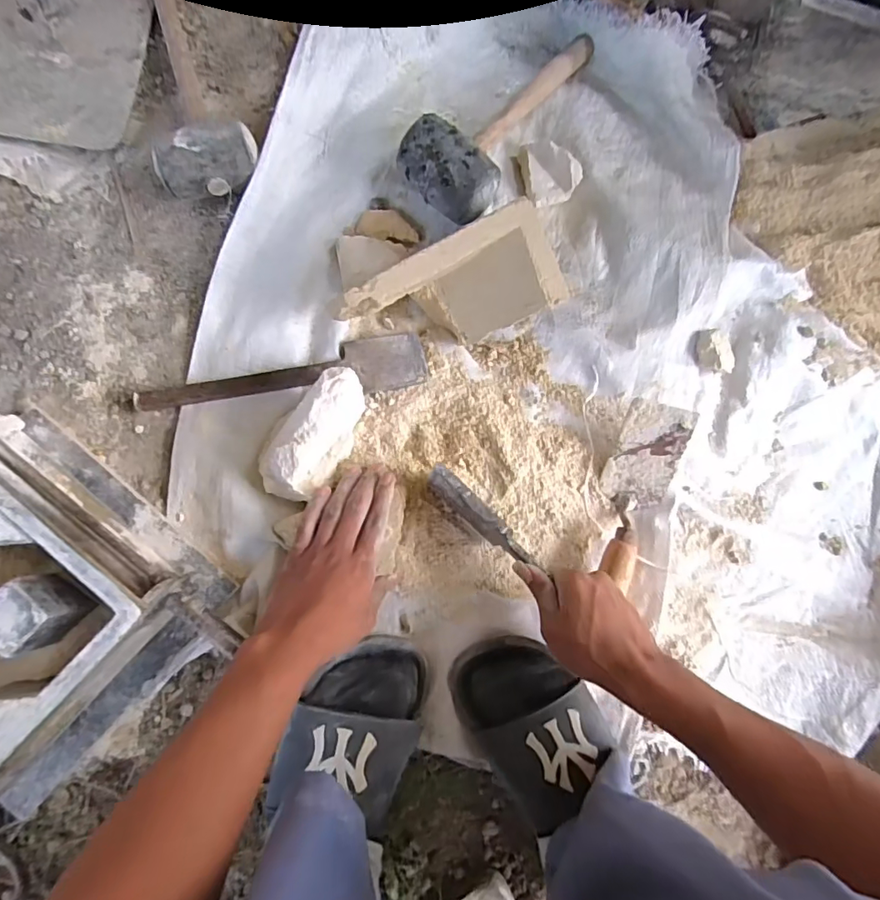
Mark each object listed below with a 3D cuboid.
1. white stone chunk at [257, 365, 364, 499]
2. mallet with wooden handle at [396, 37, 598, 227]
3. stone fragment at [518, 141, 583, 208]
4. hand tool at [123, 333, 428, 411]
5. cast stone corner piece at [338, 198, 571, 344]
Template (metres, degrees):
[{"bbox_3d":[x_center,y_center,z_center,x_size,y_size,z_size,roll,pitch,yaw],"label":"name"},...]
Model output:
[{"bbox_3d":[-0.118,-0.016,0.492,0.066,0.063,0.133,37,80,0],"label":"white stone chunk"},{"bbox_3d":[0.079,-0.371,0.558,0.100,0.065,0.295,38,80,0],"label":"mallet with wooden handle"},{"bbox_3d":[0.123,-0.307,0.574,0.058,0.028,0.067,-6,83,-7],"label":"stone fragment"},{"bbox_3d":[-0.157,-0.068,0.519,0.291,0.015,0.054,-13,84,-7],"label":"hand tool"},{"bbox_3d":[0.017,-0.139,0.502,0.195,0.100,0.087,-31,87,-9],"label":"cast stone corner piece"}]

